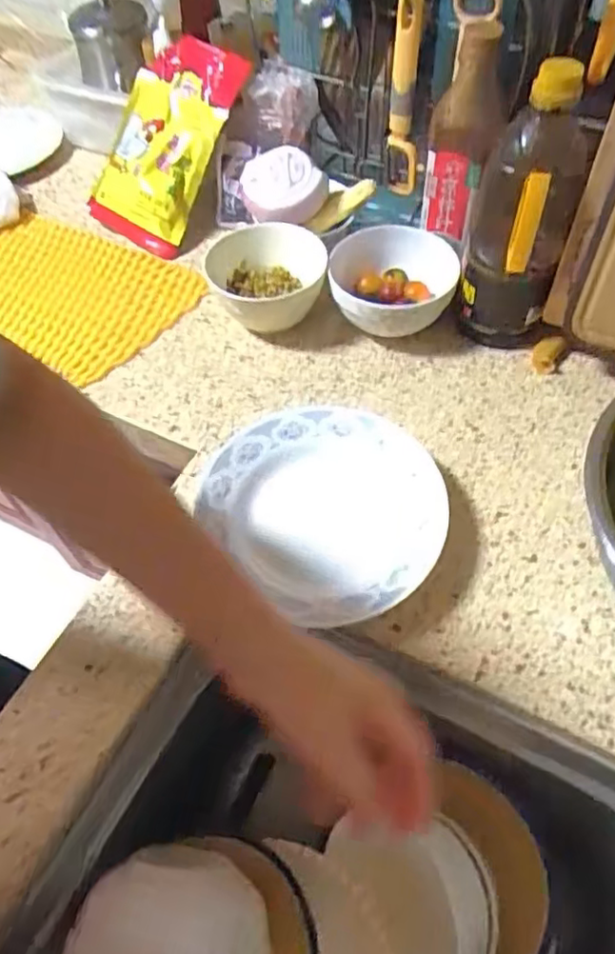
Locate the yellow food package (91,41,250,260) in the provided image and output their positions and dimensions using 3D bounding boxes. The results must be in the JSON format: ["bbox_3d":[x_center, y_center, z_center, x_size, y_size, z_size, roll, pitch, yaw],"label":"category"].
[{"bbox_3d":[-0.179,-0.404,0.768,0.156,0.067,0.237,29,100,15],"label":"yellow food package"}]

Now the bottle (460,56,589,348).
[{"bbox_3d":[0.194,-0.233,0.574,0.082,0.248,0.069,12,58,11],"label":"bottle"}]

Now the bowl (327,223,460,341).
[{"bbox_3d":[0.089,-0.197,0.663,0.126,0.069,0.134,-2,56,3],"label":"bowl"}]

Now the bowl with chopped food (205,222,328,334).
[{"bbox_3d":[-0.047,-0.227,0.692,0.120,0.066,0.132,-2,56,3],"label":"bowl with chopped food"}]

